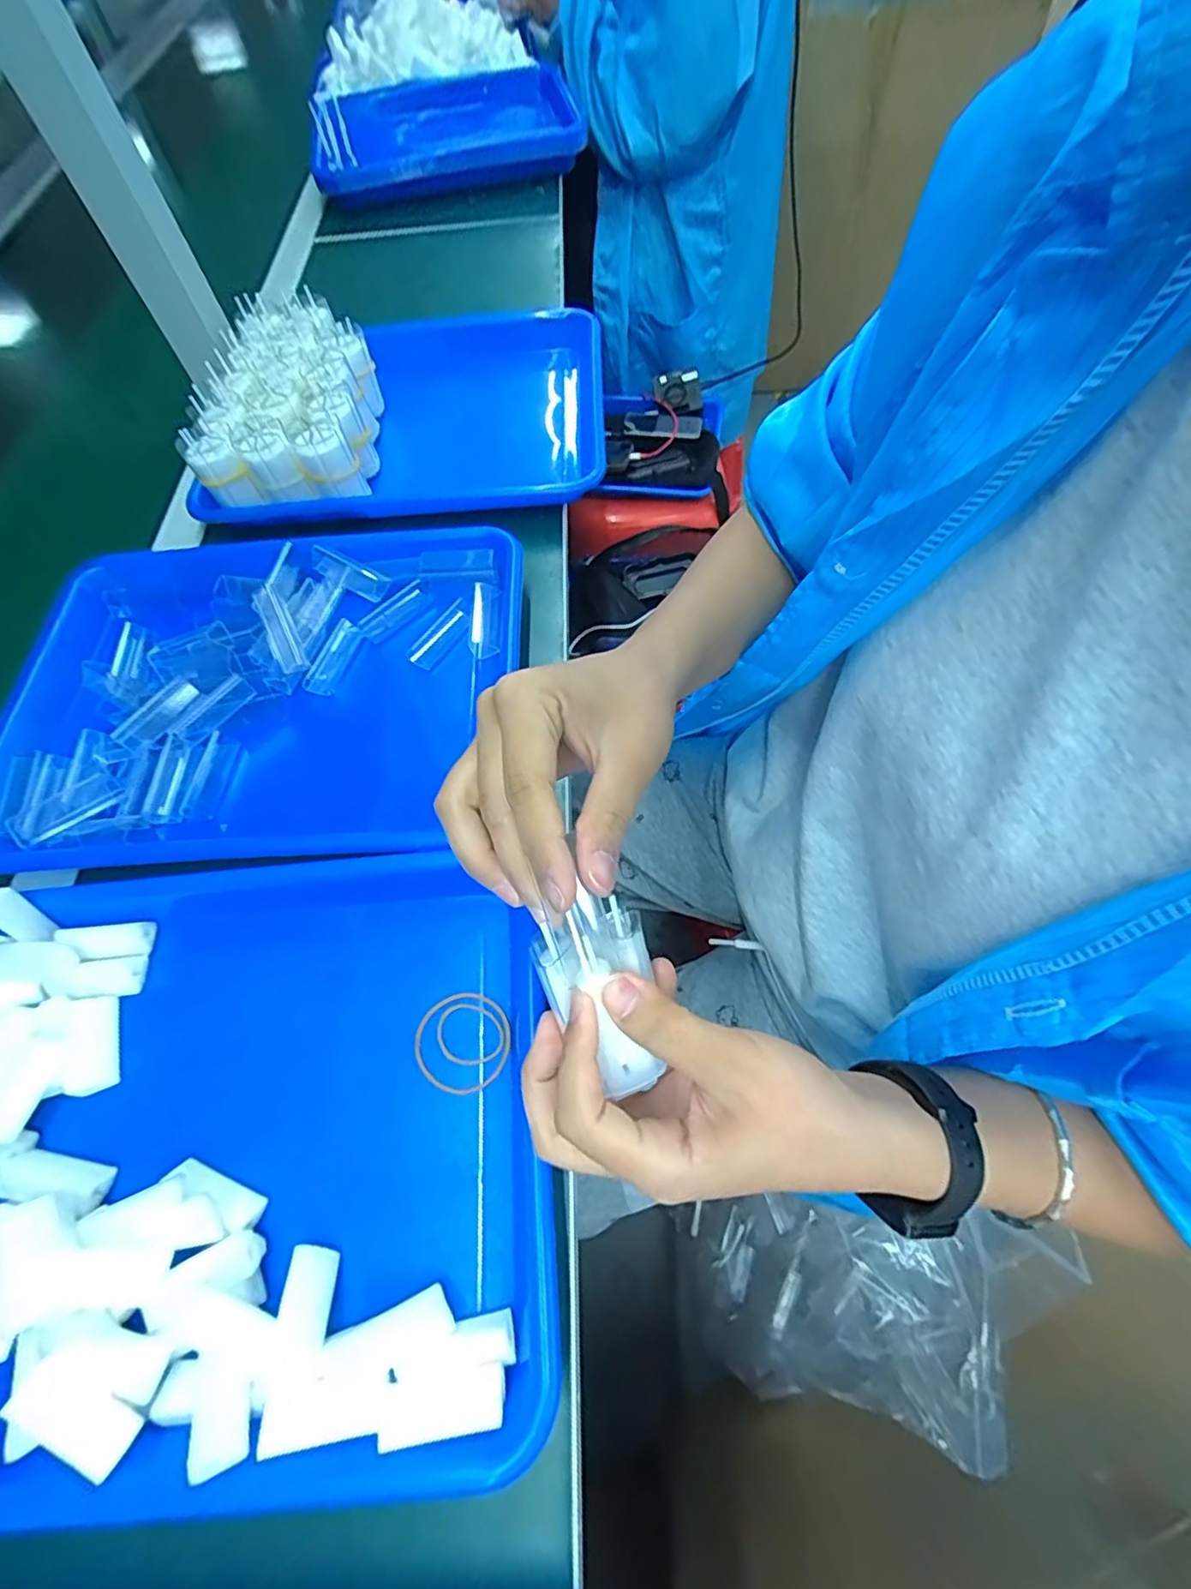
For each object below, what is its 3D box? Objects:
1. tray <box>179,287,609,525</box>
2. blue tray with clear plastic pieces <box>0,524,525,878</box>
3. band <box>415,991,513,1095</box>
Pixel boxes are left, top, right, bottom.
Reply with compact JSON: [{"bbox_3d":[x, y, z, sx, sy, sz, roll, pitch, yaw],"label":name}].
[{"bbox_3d":[-0.159,-0.335,0.520,0.324,0.083,0.242,-4,63,2],"label":"tray"},{"bbox_3d":[-0.223,-0.071,0.411,0.344,0.045,0.238,-6,63,1],"label":"blue tray with clear plastic pieces"},{"bbox_3d":[-0.067,0.125,0.308,0.047,0.004,0.047,-2,63,3],"label":"band"}]

